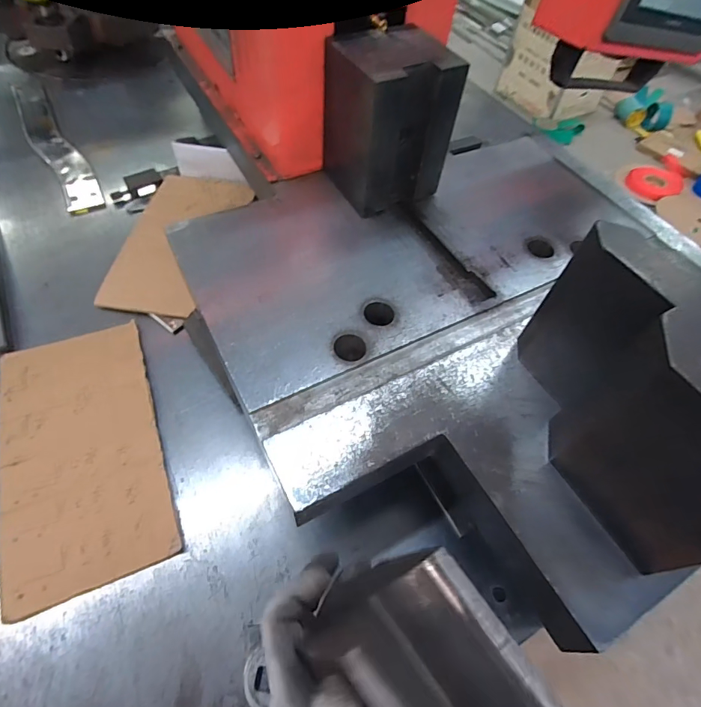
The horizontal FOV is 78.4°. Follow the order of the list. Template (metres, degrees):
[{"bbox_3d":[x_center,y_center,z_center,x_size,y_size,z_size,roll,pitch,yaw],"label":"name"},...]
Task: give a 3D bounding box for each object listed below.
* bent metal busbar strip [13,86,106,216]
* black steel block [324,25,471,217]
[{"bbox_3d":[-0.595,-0.429,0.851,0.069,0.017,0.499,-28,63,-21],"label":"bent metal busbar strip"},{"bbox_3d":[0.043,-0.281,0.527,0.119,0.161,0.111,-23,60,-20],"label":"black steel block"}]

